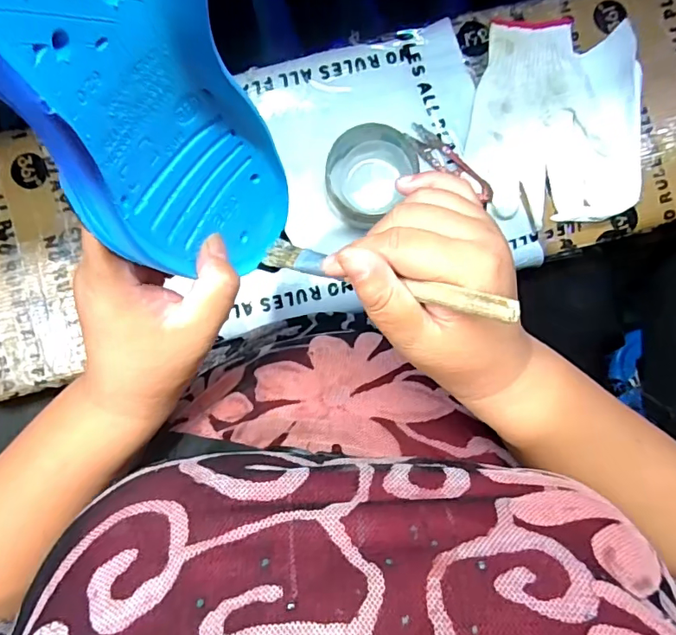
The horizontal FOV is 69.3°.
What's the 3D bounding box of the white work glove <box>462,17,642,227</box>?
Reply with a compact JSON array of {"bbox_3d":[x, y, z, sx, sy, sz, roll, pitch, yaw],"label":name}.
[{"bbox_3d":[0.204,-0.189,0.467,0.148,0.041,0.186,-4,89,-1],"label":"white work glove"}]

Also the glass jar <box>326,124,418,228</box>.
[{"bbox_3d":[0.029,-0.124,0.445,0.078,0.055,0.082,0,89,-1],"label":"glass jar"}]

